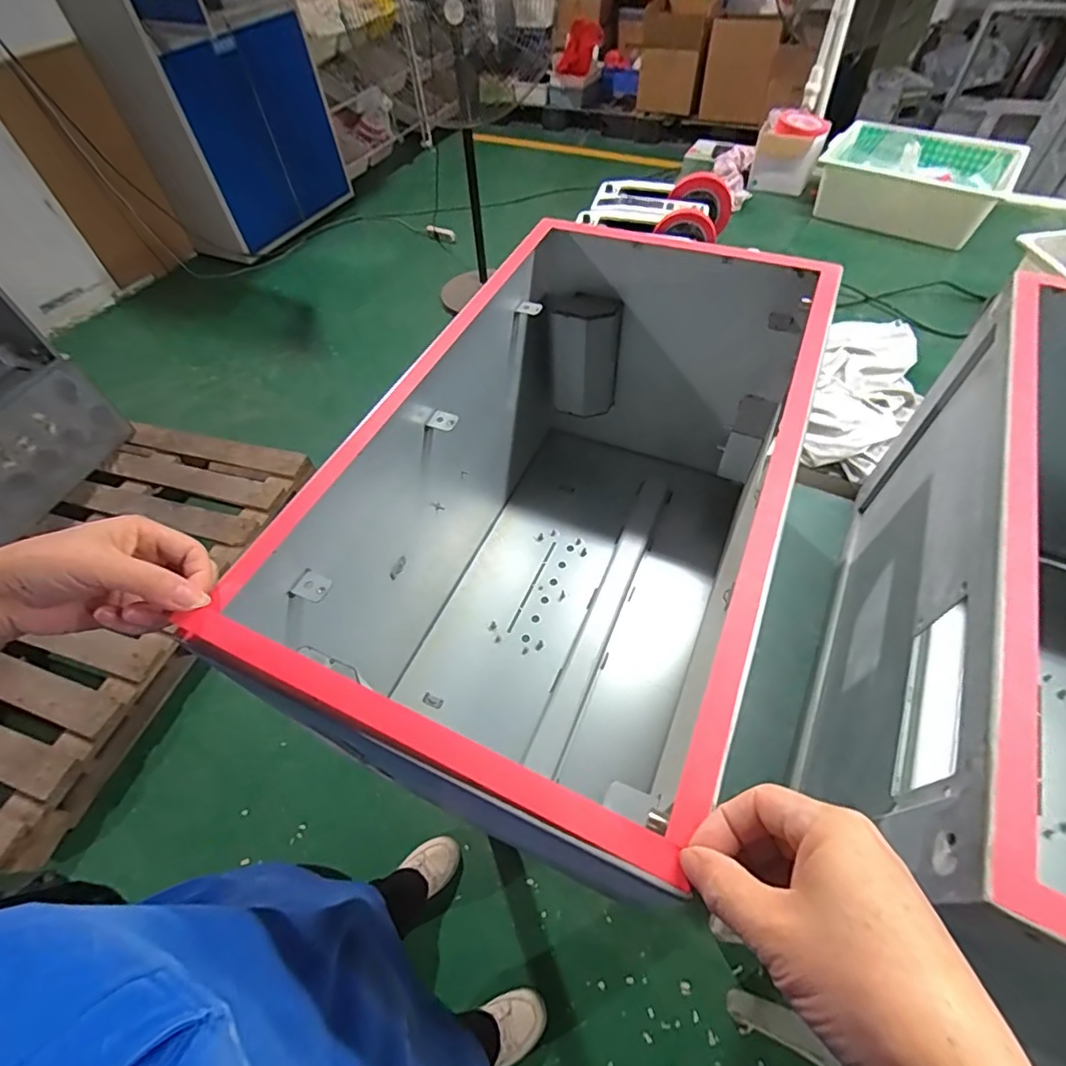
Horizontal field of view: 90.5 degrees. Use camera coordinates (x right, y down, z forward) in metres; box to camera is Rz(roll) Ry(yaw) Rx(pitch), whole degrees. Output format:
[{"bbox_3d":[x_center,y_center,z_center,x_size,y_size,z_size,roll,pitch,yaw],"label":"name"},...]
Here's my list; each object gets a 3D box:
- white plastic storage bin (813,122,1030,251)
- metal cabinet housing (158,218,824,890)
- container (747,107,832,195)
[{"bbox_3d":[0.845,-0.786,1.172,0.381,0.129,0.262,27,60,21],"label":"white plastic storage bin"},{"bbox_3d":[0.047,-0.015,0.540,0.316,0.337,0.569,19,57,16],"label":"metal cabinet housing"},{"bbox_3d":[0.620,-0.923,1.296,0.147,0.148,0.132,15,56,14],"label":"container"}]

